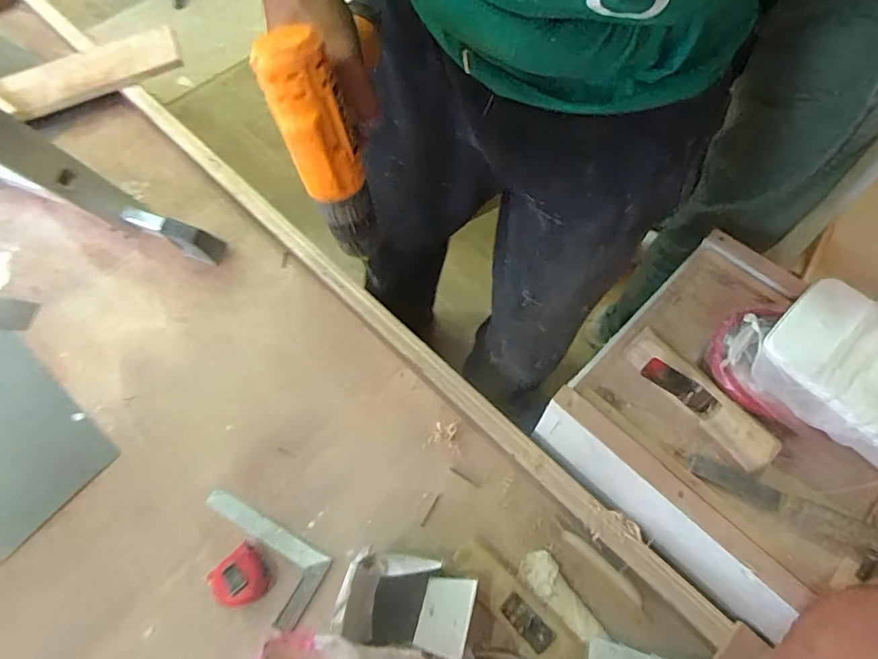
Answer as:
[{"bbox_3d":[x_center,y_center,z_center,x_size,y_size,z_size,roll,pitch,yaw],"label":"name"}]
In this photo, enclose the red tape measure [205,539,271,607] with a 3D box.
[{"bbox_3d":[-0.256,0.323,0.637,0.068,0.034,0.066,36,69,18],"label":"red tape measure"}]

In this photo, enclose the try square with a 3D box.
[{"bbox_3d":[-0.255,0.309,0.672,0.202,0.006,0.096,26,66,14],"label":"try square"}]

